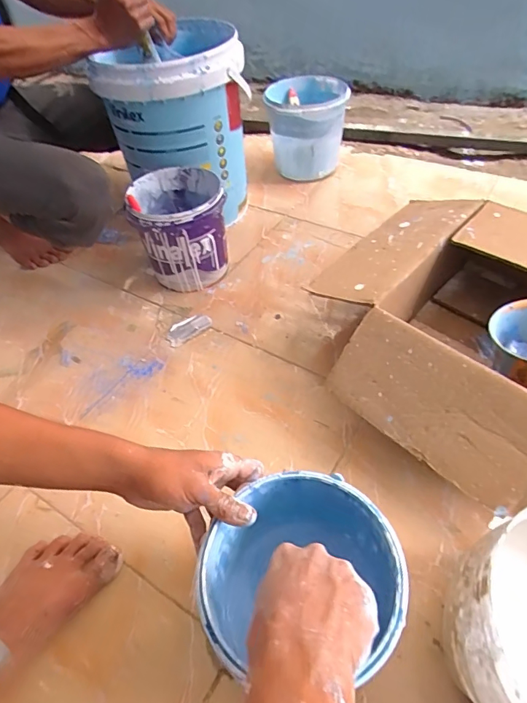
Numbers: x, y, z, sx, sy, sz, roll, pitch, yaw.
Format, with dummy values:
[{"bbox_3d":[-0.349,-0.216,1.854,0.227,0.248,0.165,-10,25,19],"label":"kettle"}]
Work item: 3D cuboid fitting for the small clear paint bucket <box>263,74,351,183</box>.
[{"bbox_3d":[0.123,-0.605,1.186,0.201,0.196,0.256,8,51,13],"label":"small clear paint bucket"}]

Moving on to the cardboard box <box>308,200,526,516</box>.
[{"bbox_3d":[0.336,-0.014,0.667,0.513,0.162,0.450,32,60,29],"label":"cardboard box"}]

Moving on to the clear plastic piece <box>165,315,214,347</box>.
[{"bbox_3d":[-0.147,-0.045,0.852,0.093,0.006,0.050,-32,54,-20],"label":"clear plastic piece"}]

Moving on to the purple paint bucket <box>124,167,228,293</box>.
[{"bbox_3d":[-0.164,-0.245,0.905,0.177,0.185,0.197,-12,50,-3],"label":"purple paint bucket"}]

